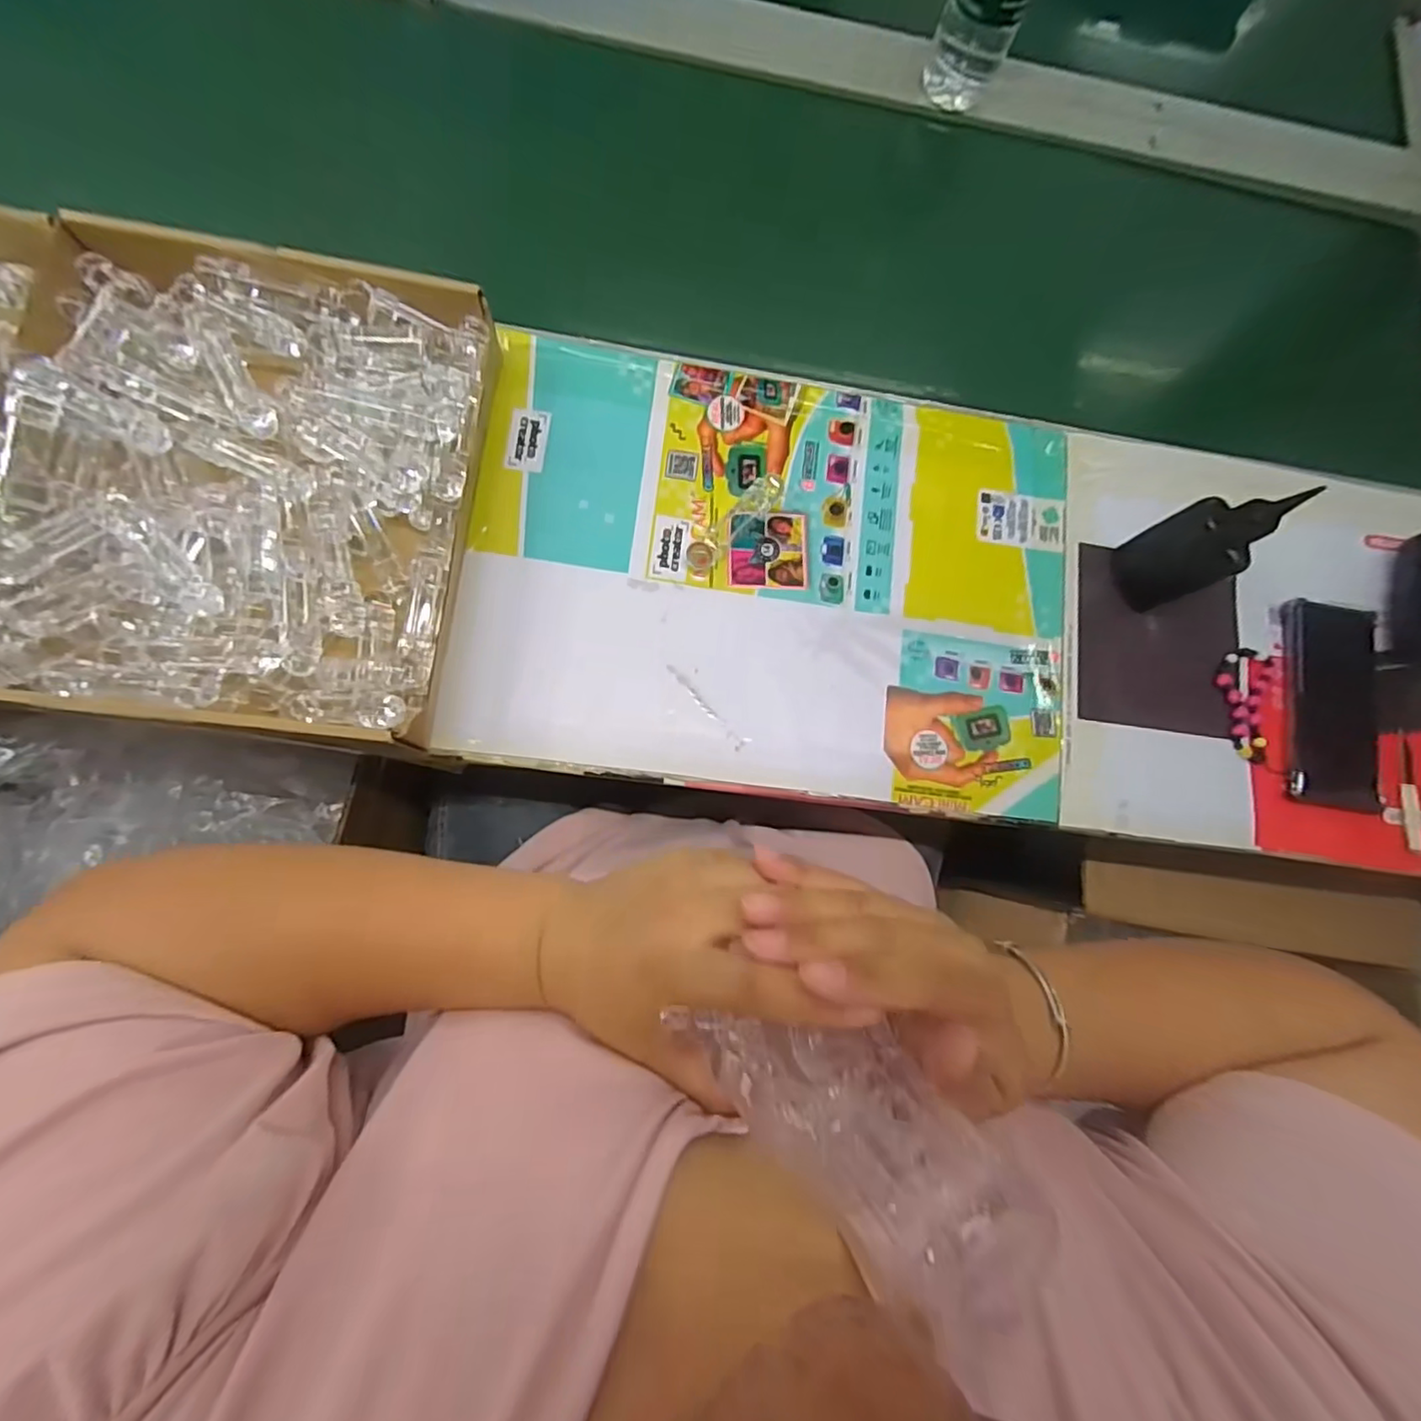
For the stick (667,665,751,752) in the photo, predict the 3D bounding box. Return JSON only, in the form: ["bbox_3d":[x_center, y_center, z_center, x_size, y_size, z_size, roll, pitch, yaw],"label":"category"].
[{"bbox_3d":[-0.003,-0.002,0.441,0.080,0.004,0.012,43,78,2],"label":"stick"}]

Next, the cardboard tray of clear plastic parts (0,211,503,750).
[{"bbox_3d":[-0.302,-0.149,0.399,0.278,0.061,0.318,7,80,-6],"label":"cardboard tray of clear plastic parts"}]

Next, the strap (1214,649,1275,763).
[{"bbox_3d":[0.425,-0.006,0.484,0.045,0.009,0.086,10,79,-5],"label":"strap"}]

